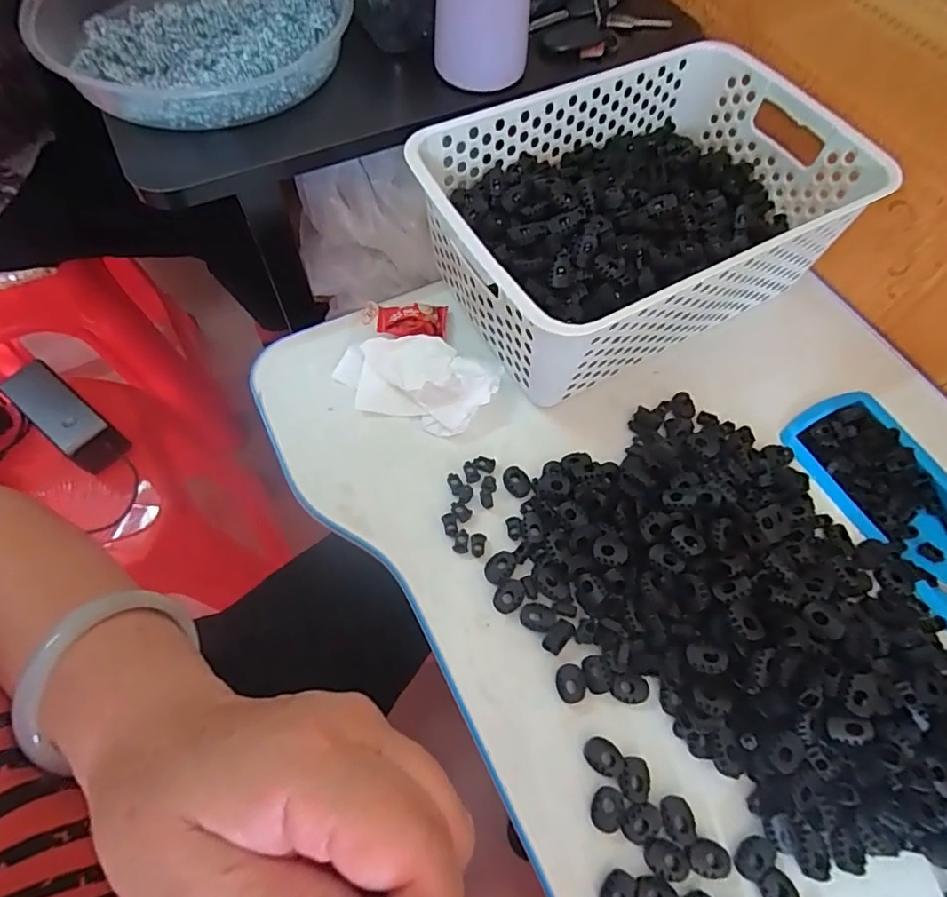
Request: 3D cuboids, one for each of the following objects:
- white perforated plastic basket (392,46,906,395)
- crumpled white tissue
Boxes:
[{"bbox_3d":[0.123,-0.176,0.433,0.307,0.110,0.201,-26,67,-15],"label":"white perforated plastic basket"},{"bbox_3d":[-0.044,-0.056,0.413,0.118,0.031,0.068,19,64,7],"label":"crumpled white tissue"}]

